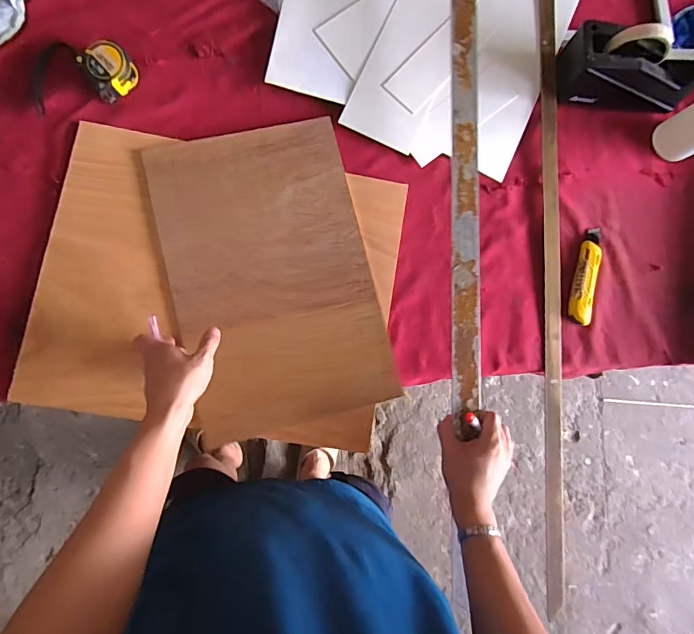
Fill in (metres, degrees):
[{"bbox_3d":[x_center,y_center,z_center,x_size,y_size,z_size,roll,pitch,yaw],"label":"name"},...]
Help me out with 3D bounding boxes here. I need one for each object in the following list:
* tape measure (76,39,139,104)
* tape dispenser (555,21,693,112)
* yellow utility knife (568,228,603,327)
[{"bbox_3d":[-0.335,-0.348,0.619,0.062,0.038,0.060,1,83,-6],"label":"tape measure"},{"bbox_3d":[0.433,-0.375,0.666,0.208,0.099,0.078,11,82,-5],"label":"tape dispenser"},{"bbox_3d":[0.365,-0.065,0.666,0.032,0.014,0.153,17,82,-4],"label":"yellow utility knife"}]

